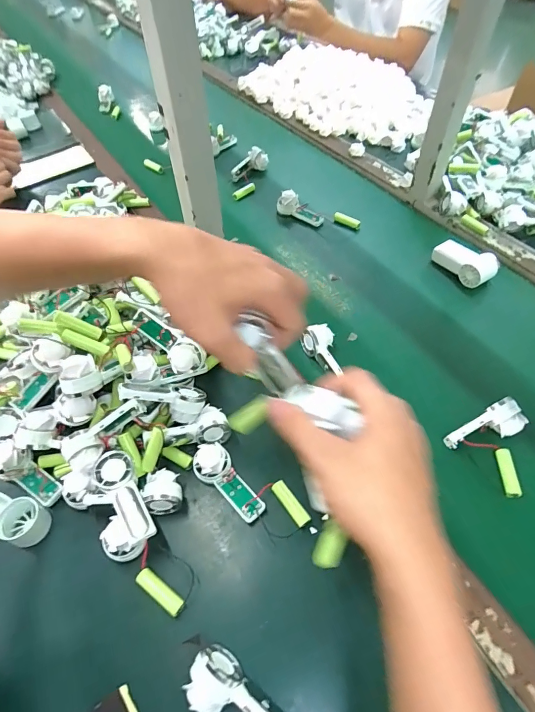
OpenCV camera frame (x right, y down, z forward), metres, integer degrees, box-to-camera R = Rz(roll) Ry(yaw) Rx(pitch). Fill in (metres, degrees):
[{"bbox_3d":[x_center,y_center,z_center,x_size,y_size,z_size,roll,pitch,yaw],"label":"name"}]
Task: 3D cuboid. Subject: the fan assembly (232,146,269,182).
[{"bbox_3d":[-0.040,-0.394,0.819,0.088,0.039,0.030,-36,60,-7],"label":"fan assembly"}]

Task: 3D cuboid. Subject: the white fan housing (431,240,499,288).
[{"bbox_3d":[0.306,-0.148,0.610,0.050,0.030,0.089,-28,58,-19],"label":"white fan housing"}]

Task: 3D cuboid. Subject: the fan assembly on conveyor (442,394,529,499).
[{"bbox_3d":[0.257,0.099,0.428,0.085,0.032,0.083,-25,57,-17],"label":"fan assembly on conveyor"}]

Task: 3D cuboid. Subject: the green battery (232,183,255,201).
[{"bbox_3d":[-0.046,-0.325,0.783,0.054,0.015,0.015,-38,62,-24],"label":"green battery"}]

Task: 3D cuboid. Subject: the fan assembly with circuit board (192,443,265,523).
[{"bbox_3d":[-0.041,0.131,0.412,0.036,0.020,0.090,-37,74,-24],"label":"fan assembly with circuit board"}]

